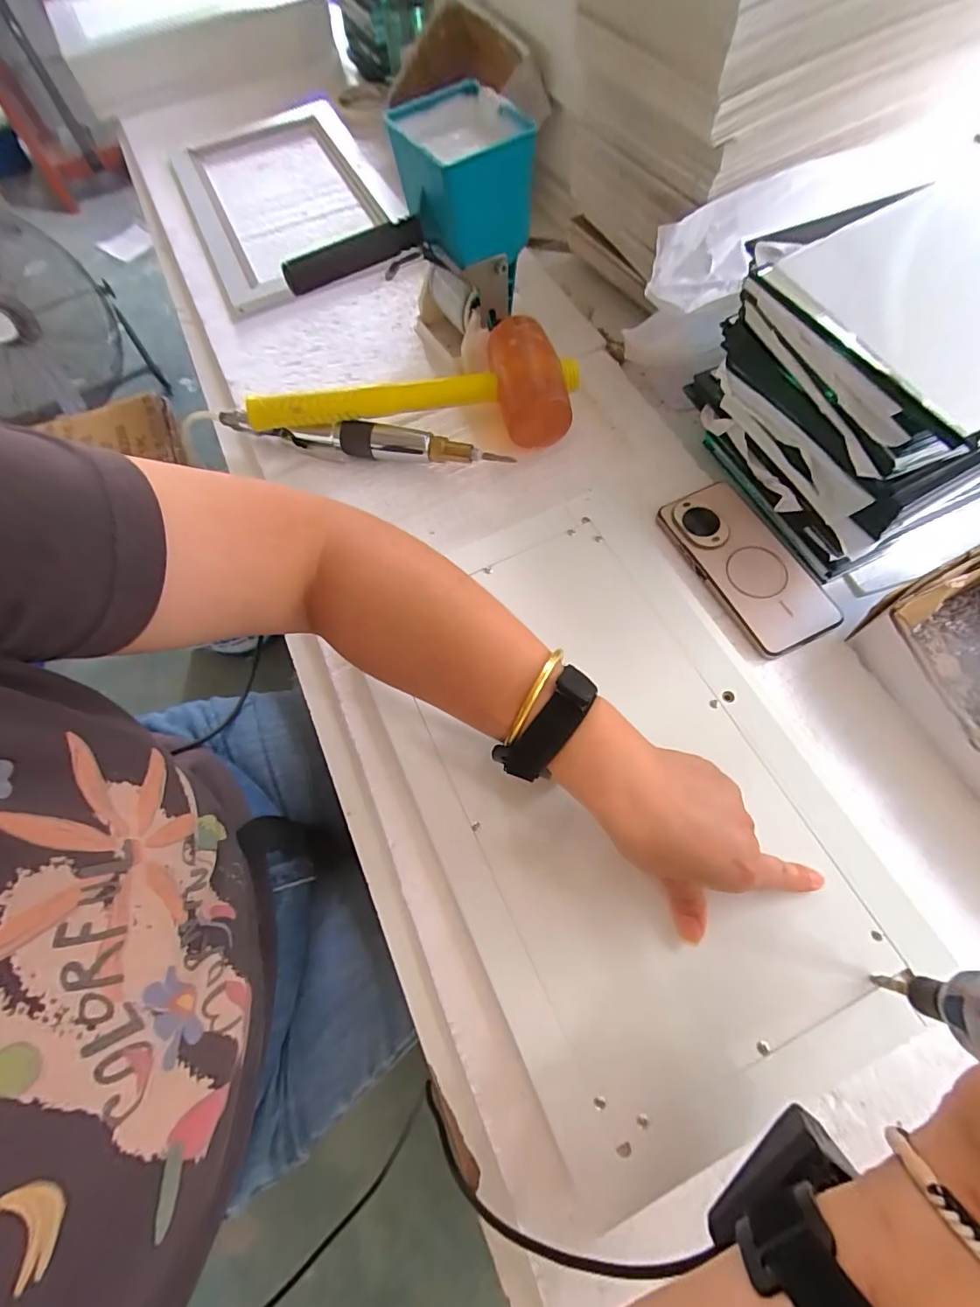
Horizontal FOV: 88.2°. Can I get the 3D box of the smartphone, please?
[{"bbox_3d":[0.217,-0.078,0.428,0.072,0.013,0.161,-26,68,-8],"label":"smartphone"}]

